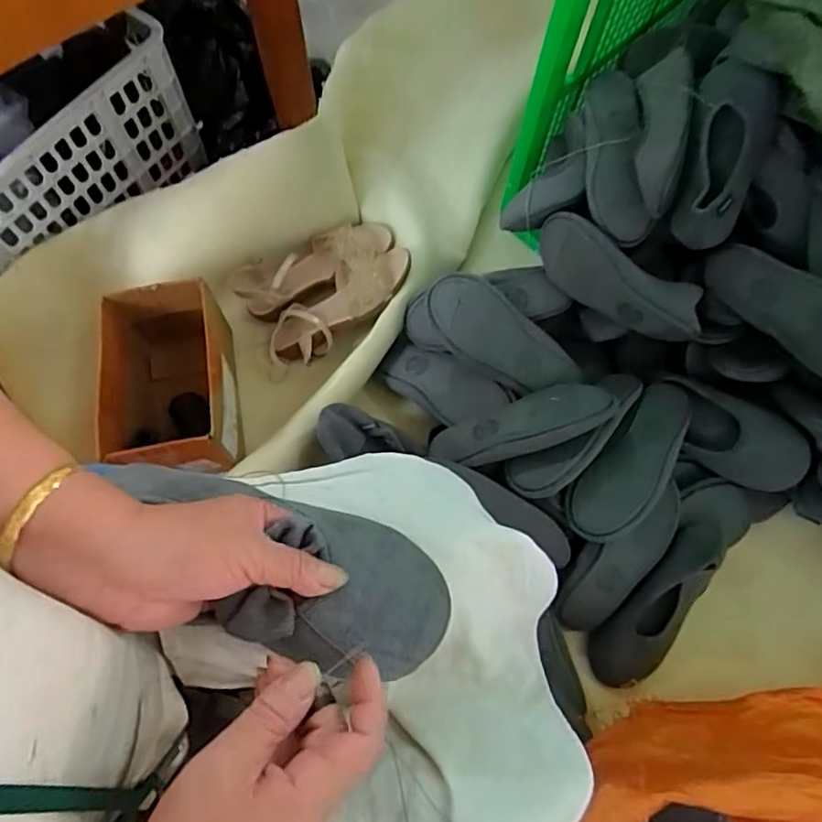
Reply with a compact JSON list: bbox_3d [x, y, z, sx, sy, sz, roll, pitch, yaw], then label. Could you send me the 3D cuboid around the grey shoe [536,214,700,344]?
[{"bbox_3d":[0.267,-0.168,0.776,0.231,0.104,0.063,30,73,8],"label":"grey shoe"}]

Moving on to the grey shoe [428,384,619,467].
[{"bbox_3d":[0.148,0.016,0.753,0.209,0.027,0.084,-22,41,5],"label":"grey shoe"}]

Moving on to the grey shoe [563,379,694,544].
[{"bbox_3d":[0.291,0.061,0.765,0.091,0.034,0.246,41,75,11],"label":"grey shoe"}]

